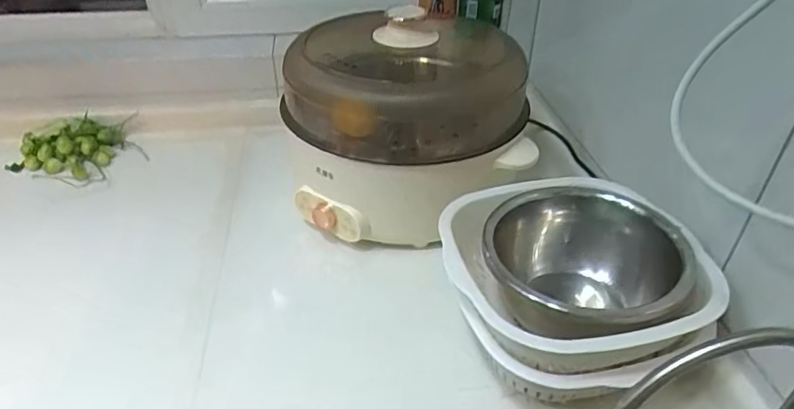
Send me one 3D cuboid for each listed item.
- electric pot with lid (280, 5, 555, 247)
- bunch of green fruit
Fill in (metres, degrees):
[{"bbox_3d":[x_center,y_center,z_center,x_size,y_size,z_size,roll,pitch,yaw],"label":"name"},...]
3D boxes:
[{"bbox_3d":[0.009,-0.145,0.762,0.300,0.240,0.339,-3,37,-5],"label":"electric pot with lid"},{"bbox_3d":[-0.501,-0.085,0.845,0.174,0.046,0.137,-23,43,-29],"label":"bunch of green fruit"}]

